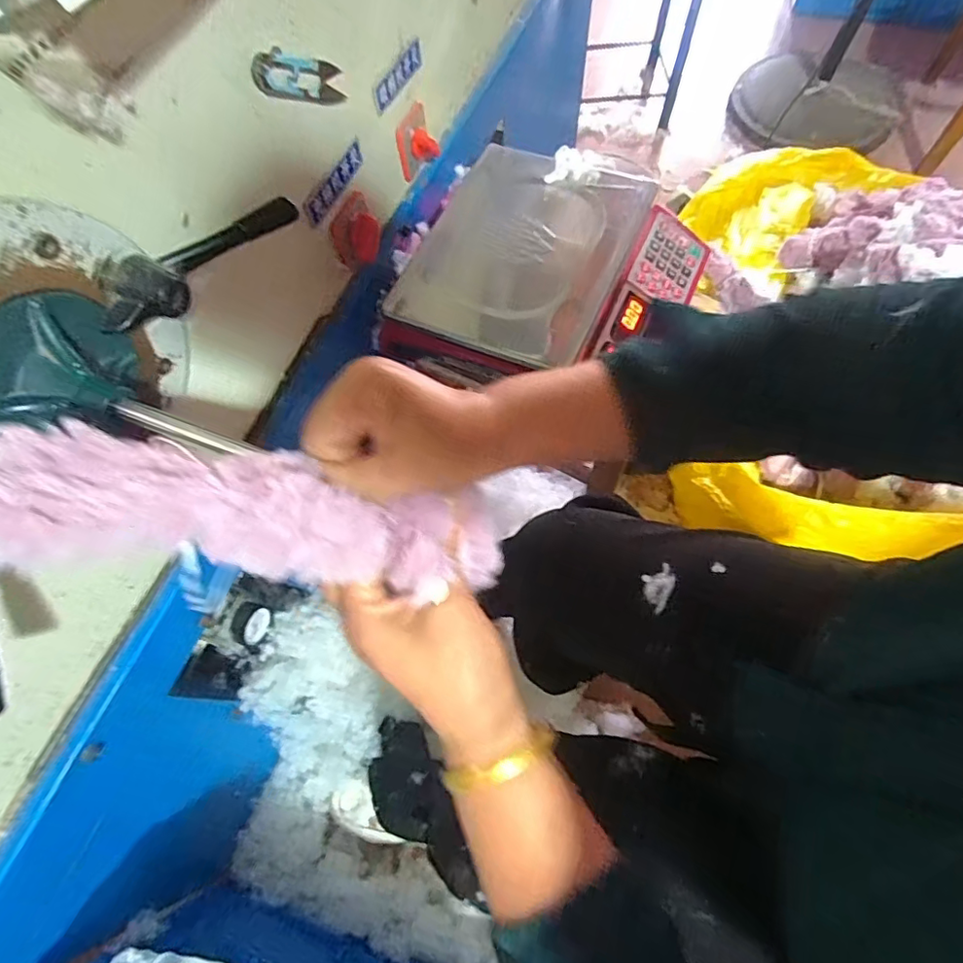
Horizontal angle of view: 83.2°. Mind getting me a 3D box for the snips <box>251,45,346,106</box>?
[{"bbox_3d":[-0.147,-0.328,0.441,0.009,0.030,0.116,20,35,11],"label":"snips"}]

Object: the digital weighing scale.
[{"bbox_3d":[0.088,-0.239,0.657,0.305,0.120,0.298,22,69,12],"label":"digital weighing scale"}]

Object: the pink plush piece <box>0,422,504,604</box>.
[{"bbox_3d":[-0.090,0.017,0.249,0.224,0.034,0.063,12,64,-23],"label":"pink plush piece"}]

